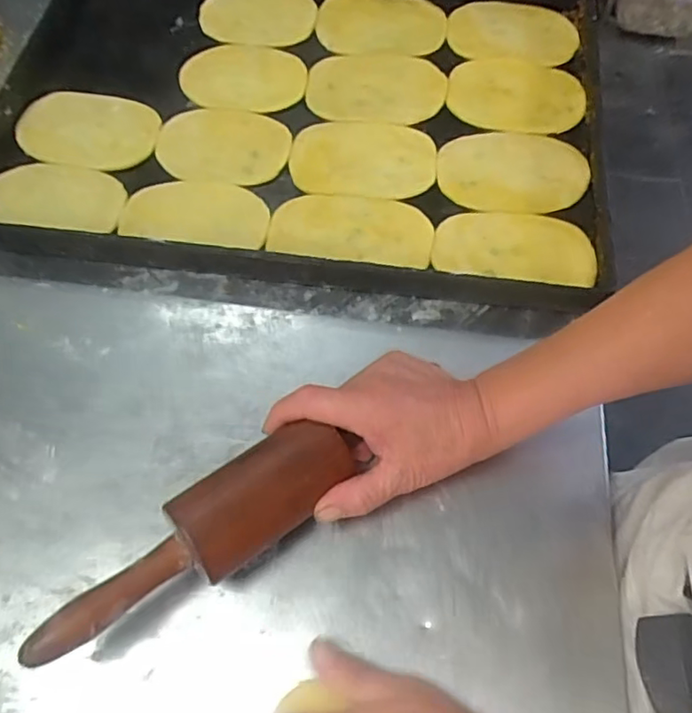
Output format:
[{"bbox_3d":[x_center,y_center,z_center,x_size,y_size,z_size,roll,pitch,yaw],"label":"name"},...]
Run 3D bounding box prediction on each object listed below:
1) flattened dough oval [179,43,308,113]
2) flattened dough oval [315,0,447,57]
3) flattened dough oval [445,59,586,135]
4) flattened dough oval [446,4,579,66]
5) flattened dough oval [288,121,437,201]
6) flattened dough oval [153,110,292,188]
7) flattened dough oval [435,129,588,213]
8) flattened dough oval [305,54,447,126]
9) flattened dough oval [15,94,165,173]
[{"bbox_3d":[-0.109,-0.305,0.645,0.126,0.018,0.099,-1,63,-1],"label":"flattened dough oval"},{"bbox_3d":[0.039,-0.374,0.678,0.141,0.018,0.091,2,63,1],"label":"flattened dough oval"},{"bbox_3d":[0.177,-0.276,0.633,0.139,0.007,0.103,1,63,1],"label":"flattened dough oval"},{"bbox_3d":[0.185,-0.362,0.673,0.141,0.013,0.084,4,63,2],"label":"flattened dough oval"},{"bbox_3d":[0.017,-0.197,0.596,0.139,0.005,0.100,0,63,0],"label":"flattened dough oval"},{"bbox_3d":[-0.121,-0.211,0.600,0.128,0.006,0.098,1,63,0],"label":"flattened dough oval"},{"bbox_3d":[0.163,-0.182,0.592,0.142,0.005,0.106,-1,63,-1],"label":"flattened dough oval"},{"bbox_3d":[0.032,-0.285,0.642,0.142,0.009,0.102,4,63,2],"label":"flattened dough oval"},{"bbox_3d":[-0.261,-0.229,0.607,0.133,0.016,0.095,1,63,0],"label":"flattened dough oval"}]

